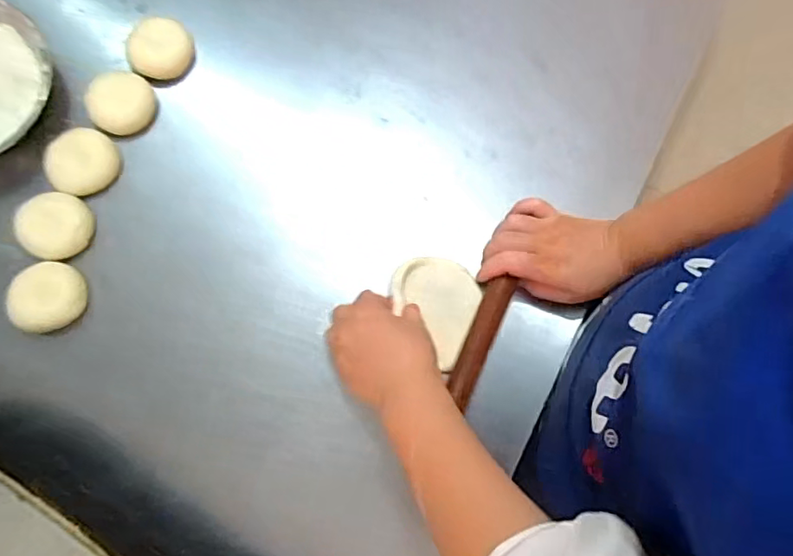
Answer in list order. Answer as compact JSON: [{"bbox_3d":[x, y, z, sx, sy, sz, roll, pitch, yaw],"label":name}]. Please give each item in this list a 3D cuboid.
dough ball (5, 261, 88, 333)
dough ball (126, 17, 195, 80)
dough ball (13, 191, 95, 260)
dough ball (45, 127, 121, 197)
[{"bbox_3d":[-0.343,0.017,0.535,0.067,0.019,0.066,0,79,-1],"label":"dough ball"},{"bbox_3d":[-0.255,-0.247,0.588,0.070,0.035,0.056,-33,81,-7],"label":"dough ball"},{"bbox_3d":[-0.344,-0.052,0.554,0.068,0.028,0.066,0,79,-1],"label":"dough ball"},{"bbox_3d":[-0.323,-0.118,0.563,0.061,0.027,0.071,31,80,5],"label":"dough ball"}]

